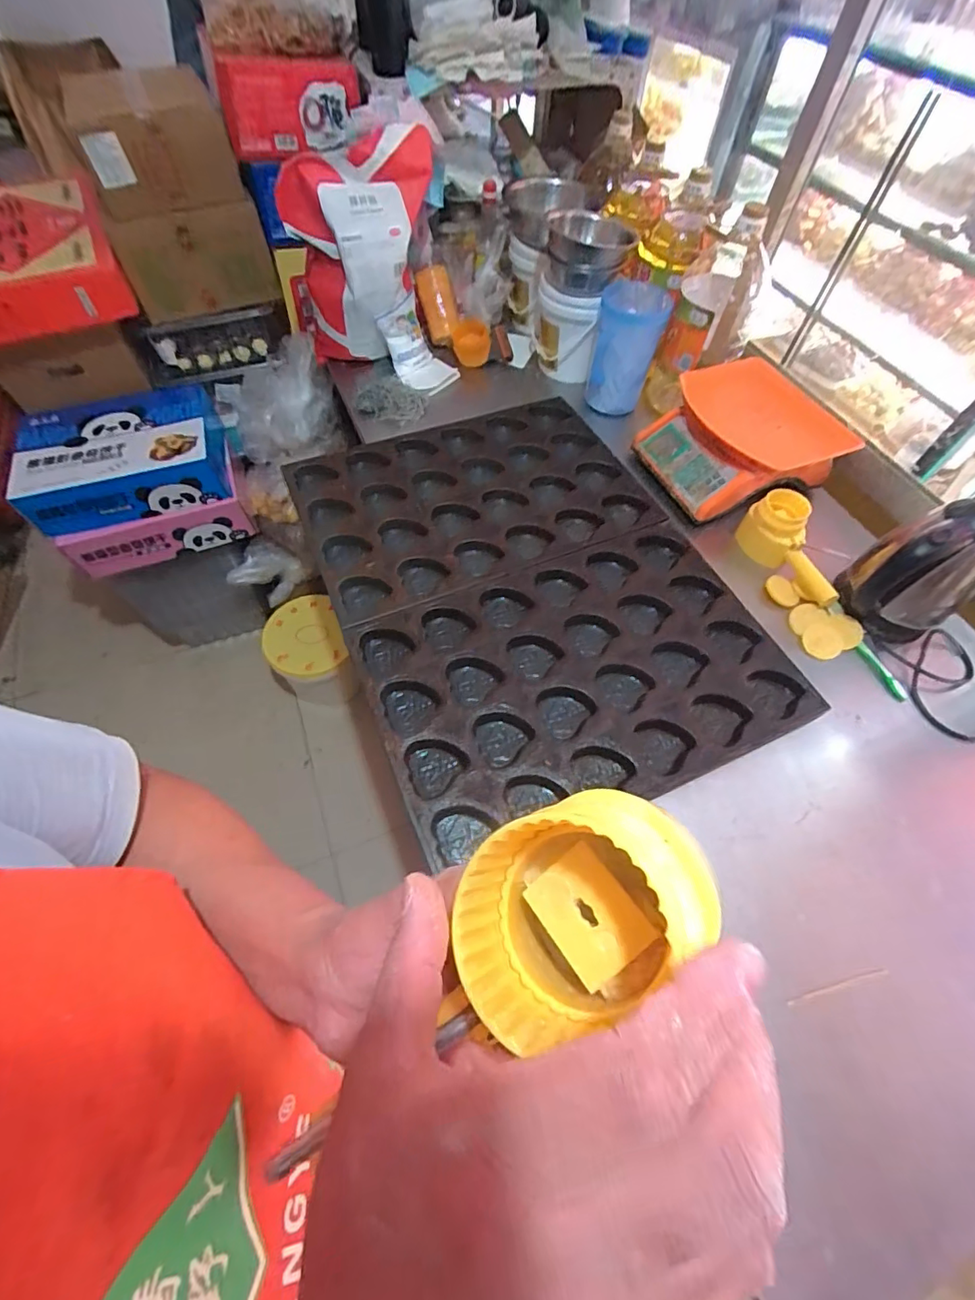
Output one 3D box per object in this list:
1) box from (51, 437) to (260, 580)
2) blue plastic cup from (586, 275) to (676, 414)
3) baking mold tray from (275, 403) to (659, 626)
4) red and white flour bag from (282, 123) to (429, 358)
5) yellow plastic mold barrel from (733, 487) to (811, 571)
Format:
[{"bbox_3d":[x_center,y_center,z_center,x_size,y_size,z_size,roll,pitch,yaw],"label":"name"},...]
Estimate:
[{"bbox_3d":[-0.817,-0.347,1.275,0.414,0.139,0.236,-22,62,-15],"label":"box"},{"bbox_3d":[0.279,-0.614,1.046,0.129,0.187,0.123,13,59,5],"label":"blue plastic cup"},{"bbox_3d":[-0.035,-0.278,0.944,0.580,0.046,0.404,-20,62,-13],"label":"baking mold tray"},{"bbox_3d":[-0.253,-0.778,1.023,0.291,0.355,0.168,-7,59,-7],"label":"red and white flour bag"},{"bbox_3d":[0.481,-0.203,0.864,0.099,0.092,0.094,35,64,18],"label":"yellow plastic mold barrel"}]

